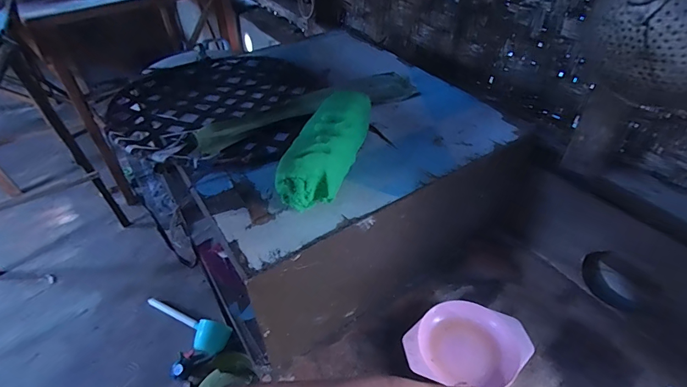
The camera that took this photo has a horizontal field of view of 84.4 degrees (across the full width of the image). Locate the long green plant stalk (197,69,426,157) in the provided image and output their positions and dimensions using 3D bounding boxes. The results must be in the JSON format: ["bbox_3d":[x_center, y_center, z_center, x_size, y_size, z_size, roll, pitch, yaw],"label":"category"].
[{"bbox_3d":[-0.053,-0.160,0.676,0.418,0.023,0.096,-21,46,-21],"label":"long green plant stalk"}]

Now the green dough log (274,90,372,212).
[{"bbox_3d":[-0.022,-0.055,0.516,0.072,0.082,0.217,12,44,14],"label":"green dough log"}]

